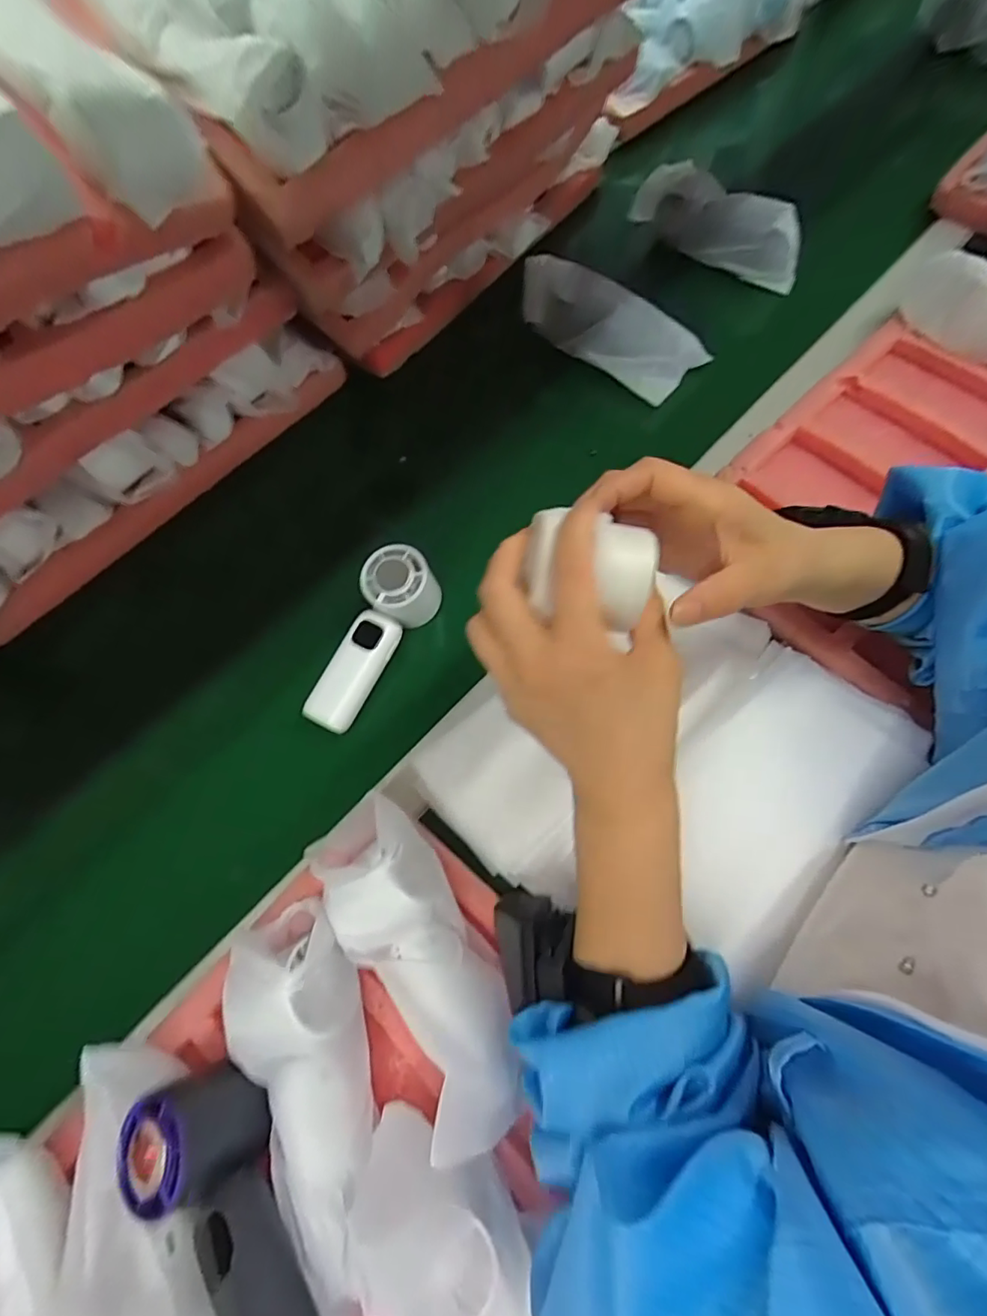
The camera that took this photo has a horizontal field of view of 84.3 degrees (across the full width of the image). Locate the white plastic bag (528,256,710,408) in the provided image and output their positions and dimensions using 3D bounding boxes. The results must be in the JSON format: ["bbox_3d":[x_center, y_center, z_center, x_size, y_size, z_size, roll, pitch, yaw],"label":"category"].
[{"bbox_3d":[0.115,-0.333,0.558,0.193,0.065,0.073,32,71,3],"label":"white plastic bag"}]

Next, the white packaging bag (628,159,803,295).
[{"bbox_3d":[0.254,-0.496,0.624,0.210,0.066,0.056,41,75,19],"label":"white packaging bag"}]

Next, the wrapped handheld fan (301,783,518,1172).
[{"bbox_3d":[-0.046,0.173,0.323,0.068,0.055,0.184,-32,68,-10],"label":"wrapped handheld fan"}]

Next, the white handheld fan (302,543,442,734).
[{"bbox_3d":[-0.099,-0.015,0.449,0.050,0.051,0.153,26,83,14],"label":"white handheld fan"}]

